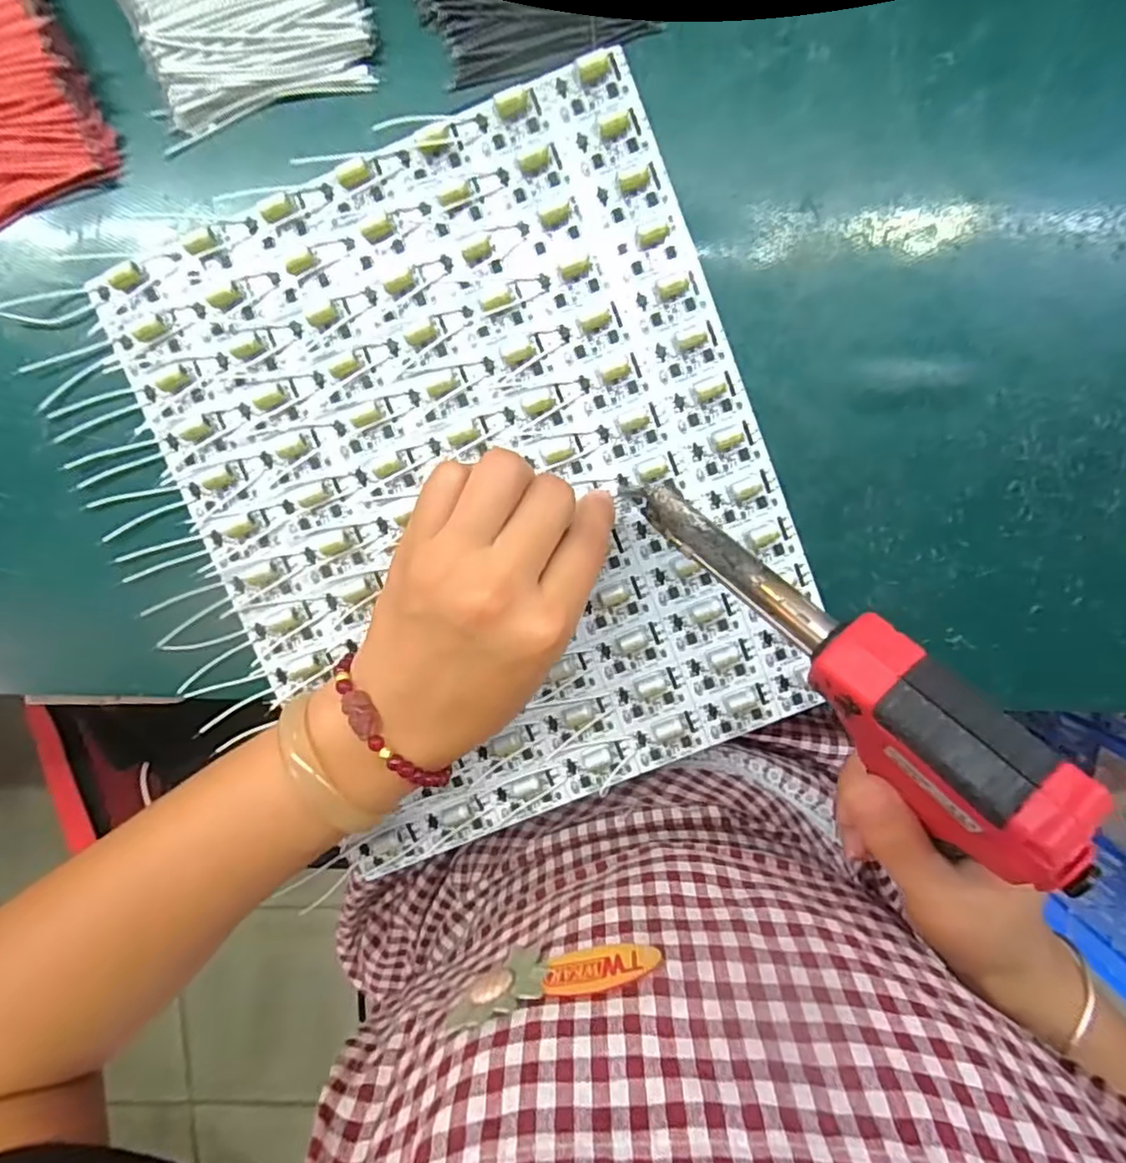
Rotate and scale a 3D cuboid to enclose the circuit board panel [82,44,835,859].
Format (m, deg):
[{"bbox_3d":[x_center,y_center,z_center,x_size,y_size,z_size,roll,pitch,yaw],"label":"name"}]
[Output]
[{"bbox_3d":[-0.032,-0.039,0.278,0.244,0.010,0.284,-22,98,2],"label":"circuit board panel"}]

